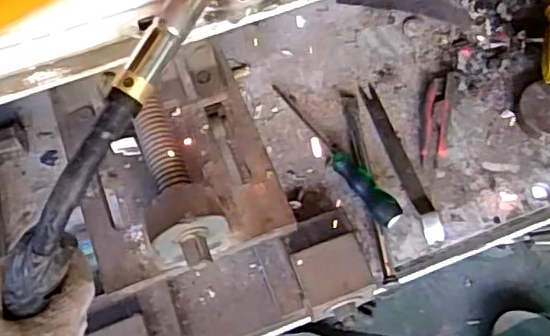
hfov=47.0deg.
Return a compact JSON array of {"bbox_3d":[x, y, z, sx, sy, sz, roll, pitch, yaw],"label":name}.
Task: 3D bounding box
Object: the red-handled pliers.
[{"bbox_3d":[0.214,-0.067,0.839,0.038,0.022,0.140,10,66,7],"label":"red-handled pliers"}]

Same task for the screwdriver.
[{"bbox_3d":[0.077,-0.021,0.820,0.030,0.029,0.251,-31,56,-11],"label":"screwdriver"}]

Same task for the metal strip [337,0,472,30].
[{"bbox_3d":[0.195,-0.250,0.935,0.189,0.019,0.055,13,66,8],"label":"metal strip"}]

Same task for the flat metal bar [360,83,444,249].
[{"bbox_3d":[0.163,-0.012,0.822,0.023,0.018,0.232,-18,66,-6],"label":"flat metal bar"}]

